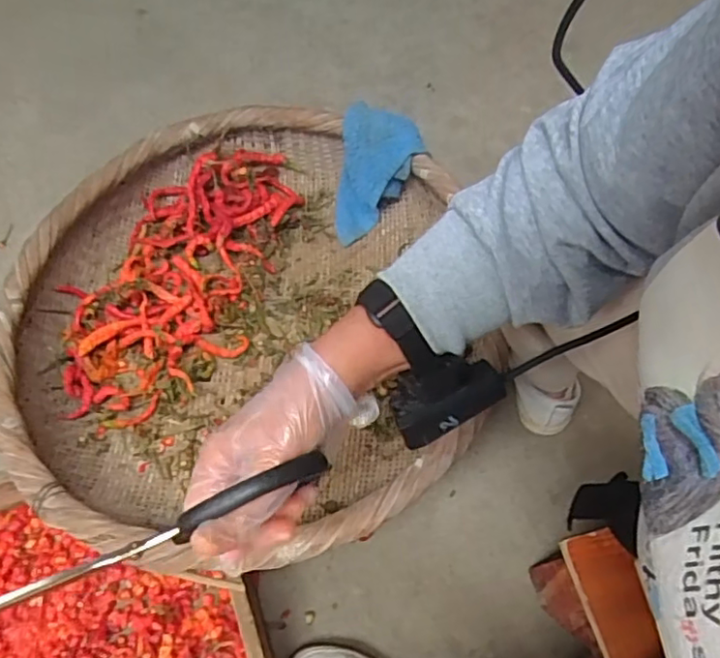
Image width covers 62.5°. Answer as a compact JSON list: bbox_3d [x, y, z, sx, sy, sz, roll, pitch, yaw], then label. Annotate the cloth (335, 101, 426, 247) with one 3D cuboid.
[{"bbox_3d":[0.024,-0.193,0.743,0.106,0.113,0.135,1,63,1],"label":"cloth"}]

